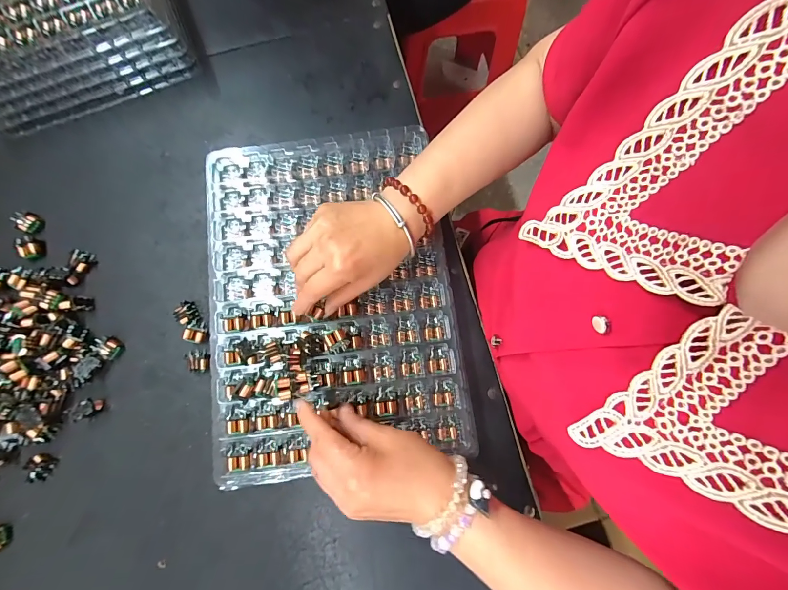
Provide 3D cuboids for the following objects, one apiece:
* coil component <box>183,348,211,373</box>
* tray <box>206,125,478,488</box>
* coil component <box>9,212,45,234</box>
[{"bbox_3d":[-0.201,0.067,0.354,0.025,0.011,0.022,4,79,1],"label":"coil component"},{"bbox_3d":[-0.066,-0.006,0.343,0.235,0.031,0.332,-8,79,-2],"label":"tray"},{"bbox_3d":[-0.405,-0.080,0.382,0.027,0.012,0.021,24,80,5],"label":"coil component"}]

